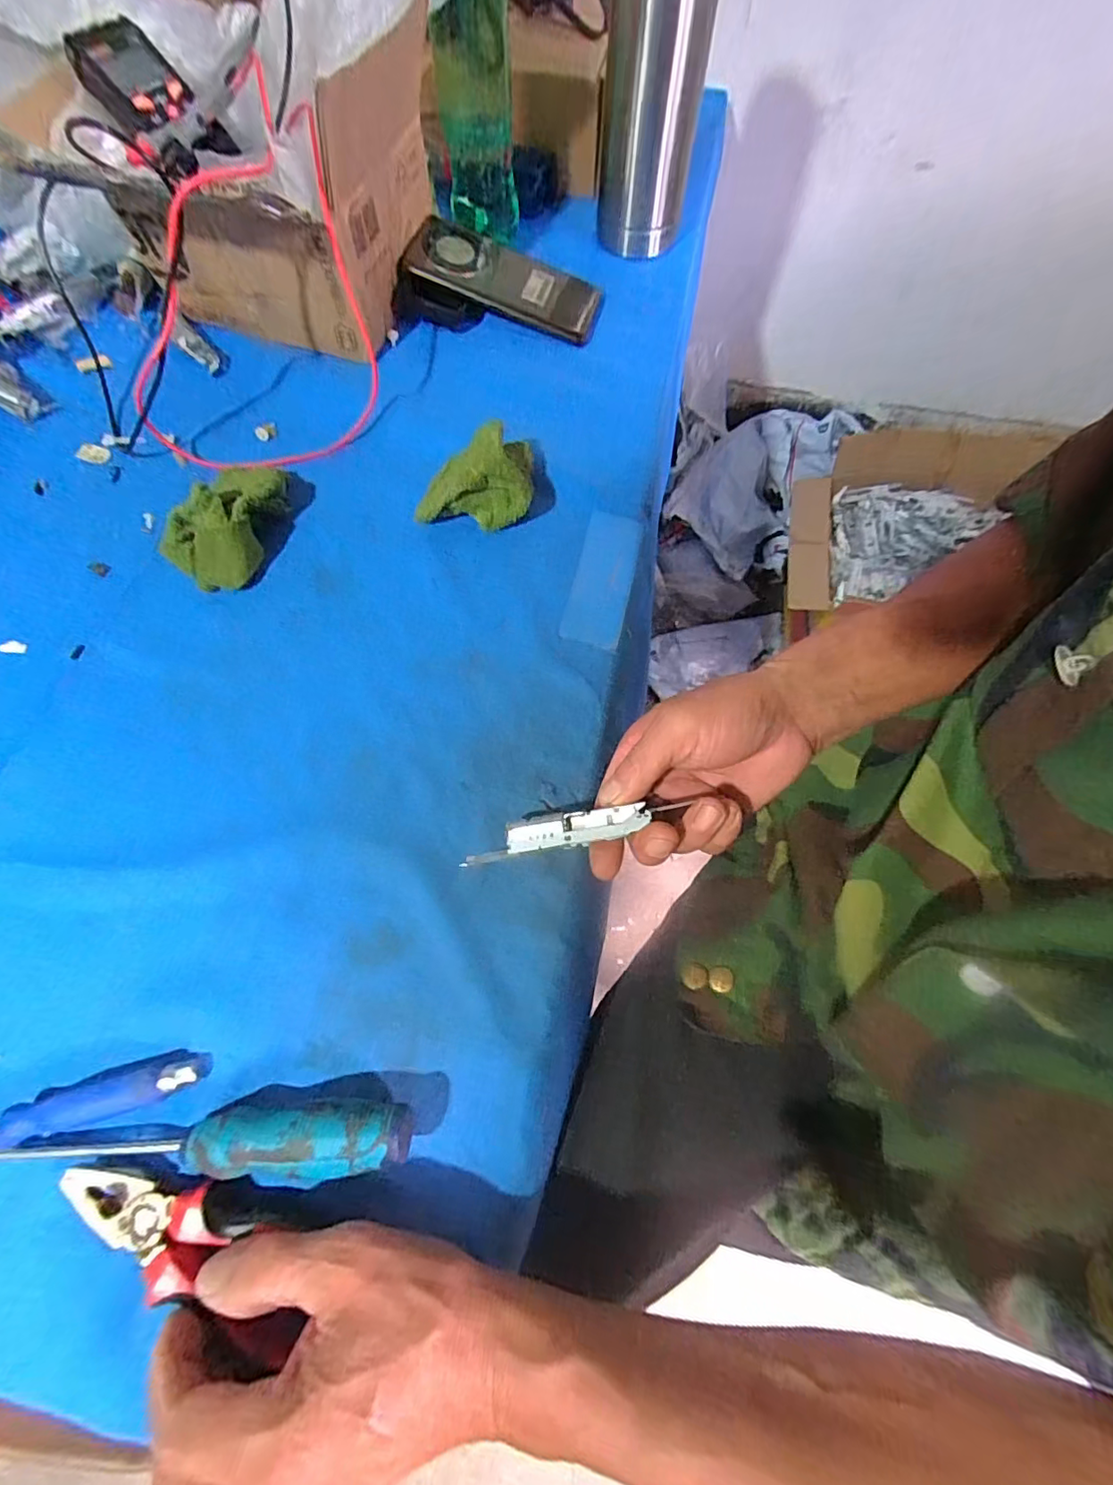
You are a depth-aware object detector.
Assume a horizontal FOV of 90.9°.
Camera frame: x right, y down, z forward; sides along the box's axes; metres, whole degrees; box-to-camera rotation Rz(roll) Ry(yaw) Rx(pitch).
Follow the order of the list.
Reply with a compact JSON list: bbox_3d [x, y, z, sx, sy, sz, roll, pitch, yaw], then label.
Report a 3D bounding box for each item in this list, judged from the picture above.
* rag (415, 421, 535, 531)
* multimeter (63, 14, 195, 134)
[{"bbox_3d":[-0.059,-0.179,0.393,0.076,0.062,0.045,-27,73,-9],"label":"rag"},{"bbox_3d":[-0.311,-0.485,0.408,0.058,0.032,0.077,-43,97,-10],"label":"multimeter"}]

